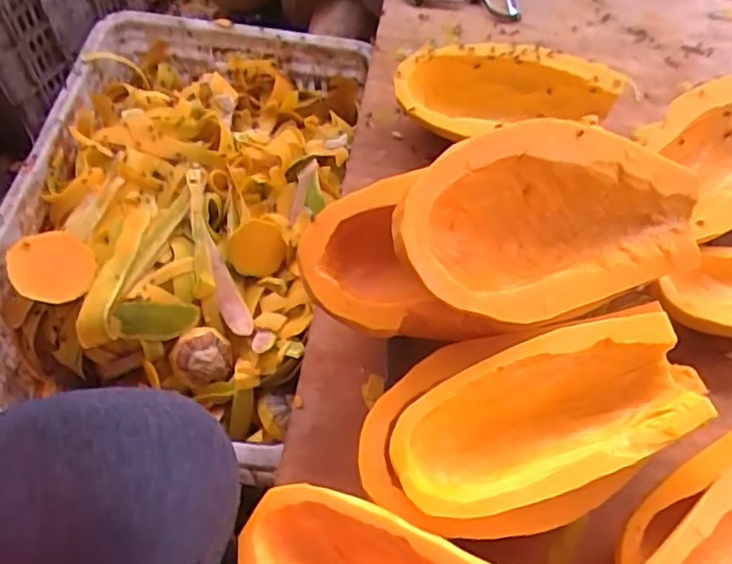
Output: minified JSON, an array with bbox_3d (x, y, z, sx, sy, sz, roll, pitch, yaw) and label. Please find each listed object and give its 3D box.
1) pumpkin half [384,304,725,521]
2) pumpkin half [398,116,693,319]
[{"bbox_3d":[0.120,0.095,0.429,0.207,0.066,0.092,-16,61,-11],"label":"pumpkin half"},{"bbox_3d":[0.133,-0.046,0.474,0.273,0.070,0.135,-11,93,-26],"label":"pumpkin half"}]

